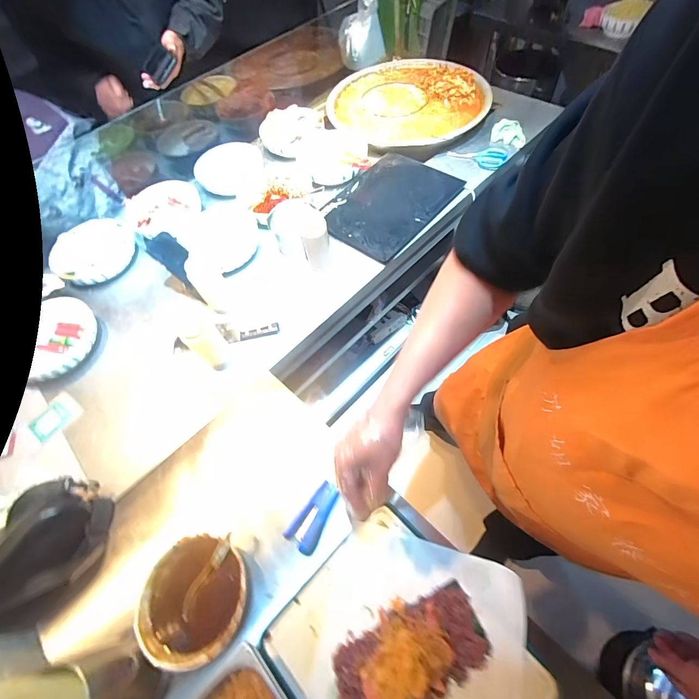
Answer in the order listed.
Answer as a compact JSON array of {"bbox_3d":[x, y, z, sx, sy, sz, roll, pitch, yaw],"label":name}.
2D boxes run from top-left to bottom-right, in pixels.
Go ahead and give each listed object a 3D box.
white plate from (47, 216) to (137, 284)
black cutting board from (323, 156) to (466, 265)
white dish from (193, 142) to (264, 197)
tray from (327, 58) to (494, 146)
[{"bbox_3d":[-0.741,-0.287,0.981,0.207,0.028,0.202,-13,77,-17],"label":"white plate"},{"bbox_3d":[0.125,-0.447,1.025,0.278,0.020,0.404,33,69,20],"label":"black cutting board"},{"bbox_3d":[-0.411,-0.611,1.147,0.230,0.061,0.217,-3,61,5],"label":"white dish"},{"bbox_3d":[0.205,-0.926,1.250,0.561,0.079,0.551,-3,61,5],"label":"tray"}]

